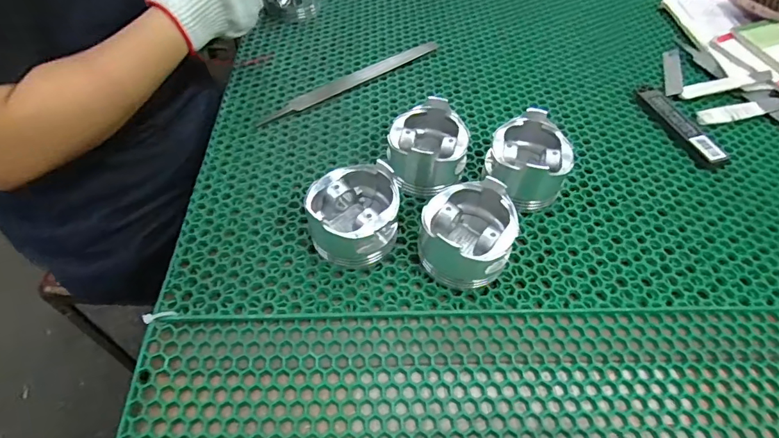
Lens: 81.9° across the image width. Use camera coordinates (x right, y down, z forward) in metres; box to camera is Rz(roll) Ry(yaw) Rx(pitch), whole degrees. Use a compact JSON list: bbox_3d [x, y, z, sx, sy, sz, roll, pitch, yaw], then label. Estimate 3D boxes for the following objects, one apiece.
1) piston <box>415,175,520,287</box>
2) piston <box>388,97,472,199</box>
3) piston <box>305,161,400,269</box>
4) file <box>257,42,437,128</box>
[{"bbox_3d":[0.062,0.013,0.353,0.068,0.056,0.074,1,55,-1],"label":"piston"},{"bbox_3d":[0.036,-0.062,0.417,0.069,0.051,0.077,16,56,9],"label":"piston"},{"bbox_3d":[-0.030,-0.005,0.368,0.074,0.048,0.087,3,55,0],"label":"piston"},{"bbox_3d":[-0.039,-0.161,0.516,0.241,0.007,0.020,-33,62,-23],"label":"file"}]

